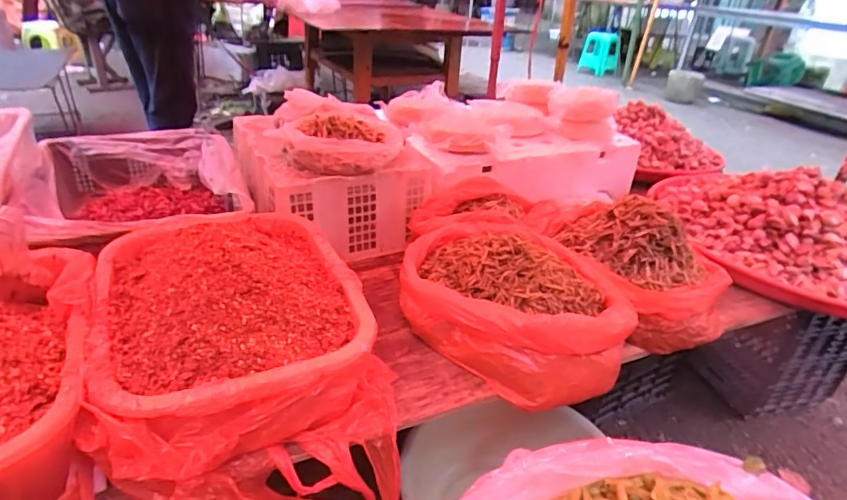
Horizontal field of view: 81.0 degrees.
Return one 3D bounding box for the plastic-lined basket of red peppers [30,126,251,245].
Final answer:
[{"bbox_3d":[-0.583,-0.101,1.031,0.383,0.153,0.552,-12,34,-25],"label":"plastic-lined basket of red peppers"}]

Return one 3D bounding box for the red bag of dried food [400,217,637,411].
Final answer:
[{"bbox_3d":[0.153,0.070,0.804,0.355,0.124,0.290,24,36,30],"label":"red bag of dried food"}]

